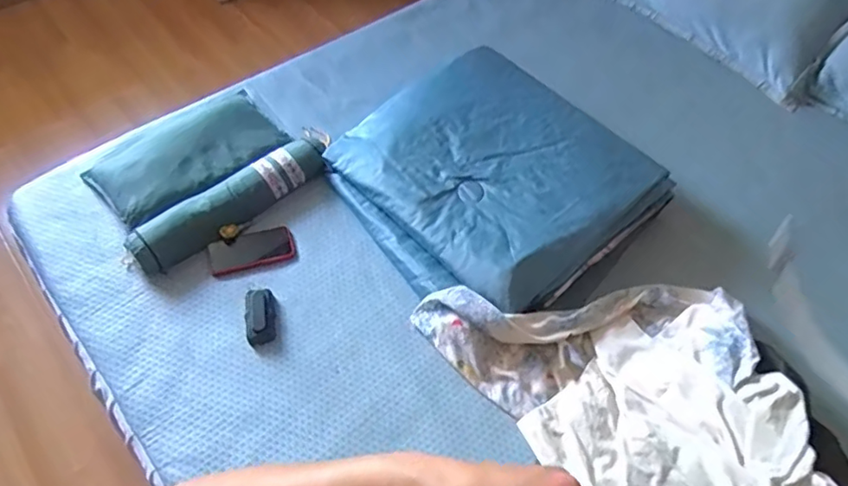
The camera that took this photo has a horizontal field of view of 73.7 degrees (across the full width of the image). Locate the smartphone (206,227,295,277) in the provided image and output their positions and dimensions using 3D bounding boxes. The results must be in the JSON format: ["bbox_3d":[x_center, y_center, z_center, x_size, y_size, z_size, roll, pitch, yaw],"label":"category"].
[{"bbox_3d":[-0.348,0.015,1.141,0.163,0.012,0.077,-15,66,-18],"label":"smartphone"}]

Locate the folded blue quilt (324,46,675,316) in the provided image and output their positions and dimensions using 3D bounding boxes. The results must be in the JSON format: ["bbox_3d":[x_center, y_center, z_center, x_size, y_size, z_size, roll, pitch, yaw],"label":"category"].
[{"bbox_3d":[0.129,-0.140,1.181,0.512,0.131,0.551,-34,64,-22],"label":"folded blue quilt"}]

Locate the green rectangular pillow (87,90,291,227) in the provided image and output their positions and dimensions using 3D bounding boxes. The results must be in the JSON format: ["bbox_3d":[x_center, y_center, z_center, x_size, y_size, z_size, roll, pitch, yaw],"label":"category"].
[{"bbox_3d":[-0.510,-0.203,1.224,0.380,0.046,0.229,-36,65,-23],"label":"green rectangular pillow"}]

